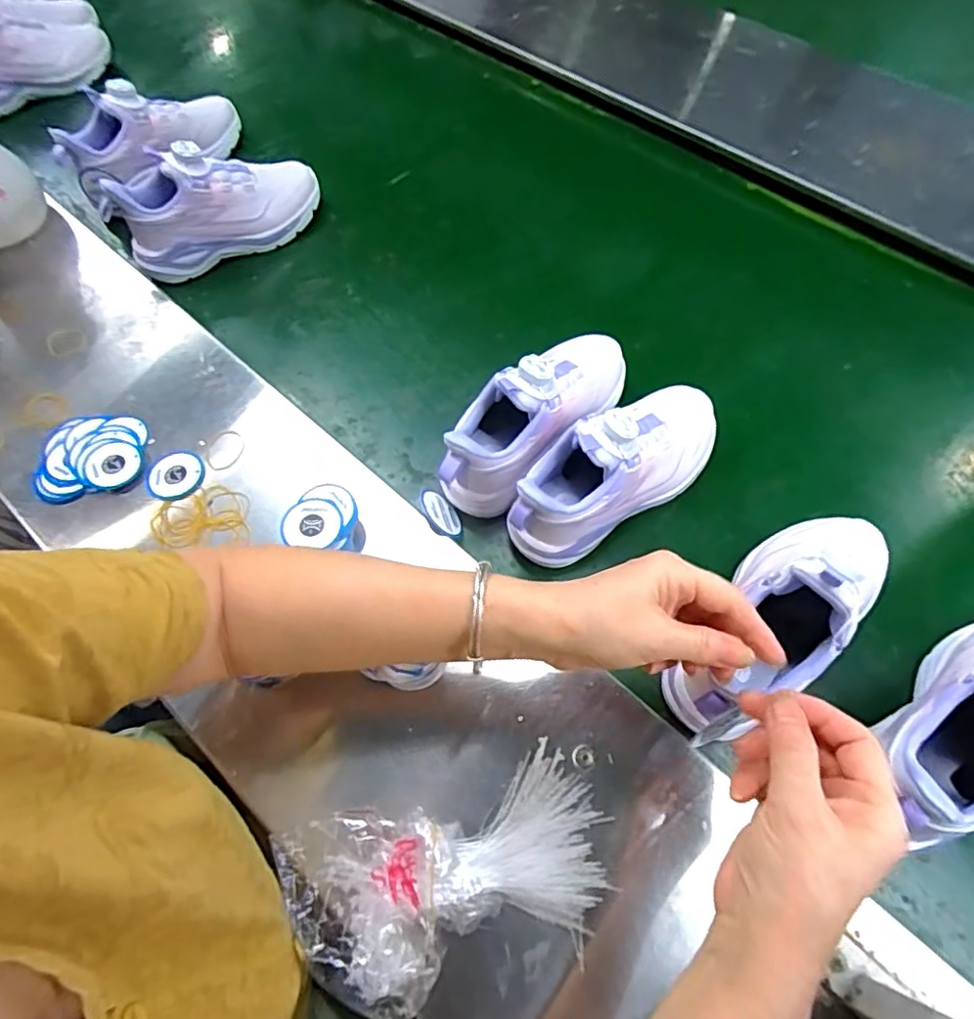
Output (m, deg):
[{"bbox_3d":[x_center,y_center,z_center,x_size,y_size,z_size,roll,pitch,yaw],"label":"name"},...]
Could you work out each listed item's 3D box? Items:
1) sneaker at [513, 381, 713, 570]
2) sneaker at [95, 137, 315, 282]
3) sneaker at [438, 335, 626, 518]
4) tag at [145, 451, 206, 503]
[{"bbox_3d":[0.113,-0.039,0.497,0.215,0.105,0.077,-38,68,-14],"label":"sneaker"},{"bbox_3d":[-0.298,-0.345,0.665,0.220,0.109,0.080,-28,66,-10],"label":"sneaker"},{"bbox_3d":[0.044,-0.090,0.530,0.092,0.105,0.223,33,70,17],"label":"sneaker"},{"bbox_3d":[-0.276,-0.030,0.530,0.048,0.004,0.047,-1,65,2],"label":"tag"}]

